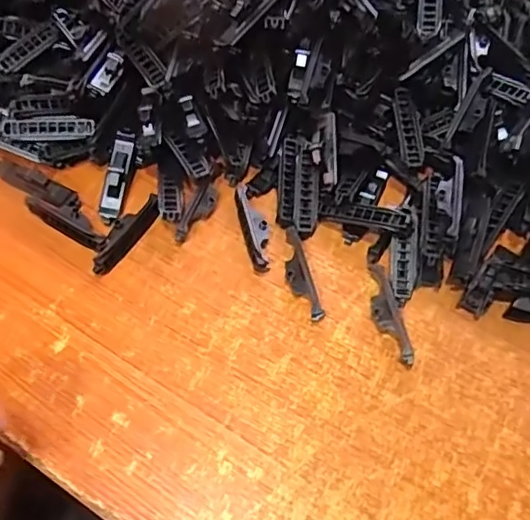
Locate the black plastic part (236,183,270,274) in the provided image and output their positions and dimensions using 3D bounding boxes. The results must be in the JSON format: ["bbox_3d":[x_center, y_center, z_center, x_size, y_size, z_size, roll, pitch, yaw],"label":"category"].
[{"bbox_3d":[-0.008,-0.029,0.464,0.021,0.022,0.078,-12,64,-8],"label":"black plastic part"}]

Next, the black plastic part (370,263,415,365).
[{"bbox_3d":[0.093,0.039,0.435,0.020,0.015,0.085,-8,63,-6],"label":"black plastic part"}]

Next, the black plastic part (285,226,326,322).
[{"bbox_3d":[0.027,0.011,0.448,0.020,0.015,0.078,-14,64,-8],"label":"black plastic part"}]

